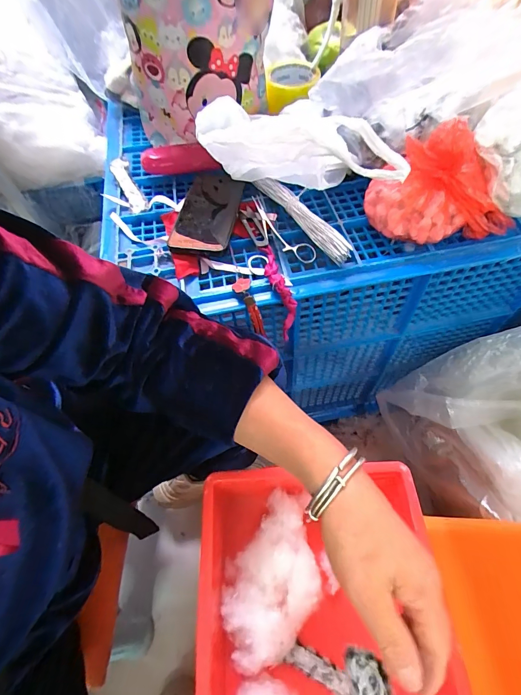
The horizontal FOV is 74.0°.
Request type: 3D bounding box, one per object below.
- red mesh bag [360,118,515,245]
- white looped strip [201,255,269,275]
[{"bbox_3d":[0.220,-0.194,0.419,0.173,0.115,0.098,5,60,7],"label":"red mesh bag"},{"bbox_3d":[-0.033,-0.108,0.452,0.083,0.011,0.028,2,60,5],"label":"white looped strip"}]

